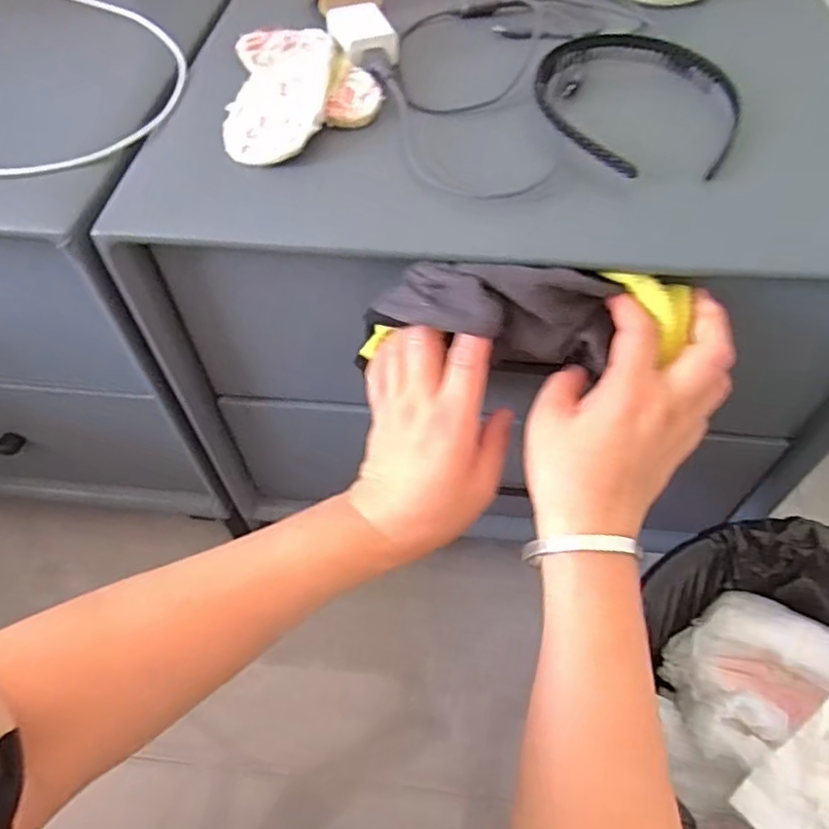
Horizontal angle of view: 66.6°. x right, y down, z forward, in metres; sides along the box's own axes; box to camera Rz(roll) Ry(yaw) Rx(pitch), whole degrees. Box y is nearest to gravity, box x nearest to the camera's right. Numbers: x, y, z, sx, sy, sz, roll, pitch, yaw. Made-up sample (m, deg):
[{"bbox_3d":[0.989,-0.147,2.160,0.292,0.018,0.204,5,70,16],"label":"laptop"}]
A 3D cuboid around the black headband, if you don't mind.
[{"bbox_3d":[0.143,-0.201,0.393,0.122,0.023,0.150,-15,55,-6],"label":"black headband"}]

